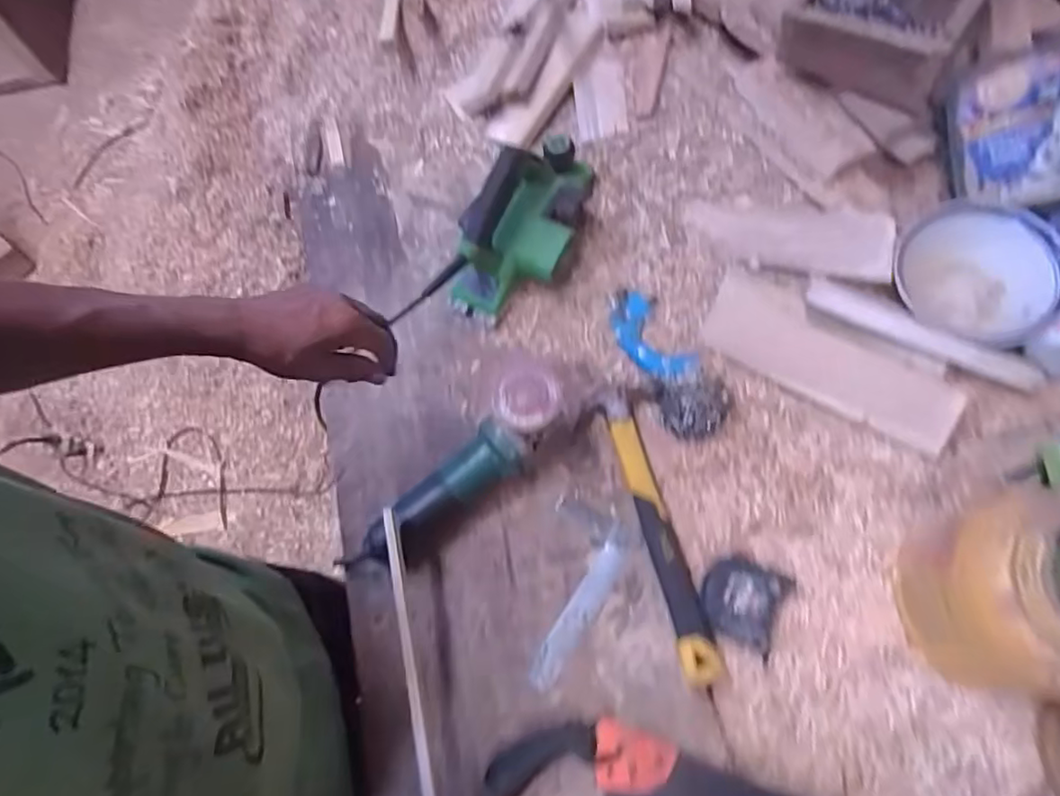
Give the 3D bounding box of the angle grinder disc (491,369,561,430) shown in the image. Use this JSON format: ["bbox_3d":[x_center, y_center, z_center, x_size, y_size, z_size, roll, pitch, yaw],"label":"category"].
[{"bbox_3d":[-0.003,0.000,0.629,0.066,0.019,0.061,0,65,2],"label":"angle grinder disc"}]

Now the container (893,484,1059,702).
[{"bbox_3d":[0.429,0.174,0.530,0.129,0.219,0.161,-1,65,2],"label":"container"}]

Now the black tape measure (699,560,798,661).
[{"bbox_3d":[0.226,0.215,0.635,0.081,0.034,0.078,22,68,12],"label":"black tape measure"}]

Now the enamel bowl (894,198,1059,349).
[{"bbox_3d":[0.503,-0.137,0.683,0.152,0.096,0.164,-1,65,2],"label":"enamel bowl"}]

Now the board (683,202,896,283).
[{"bbox_3d":[0.309,-0.197,0.746,0.246,0.019,0.074,18,106,34],"label":"board"}]

